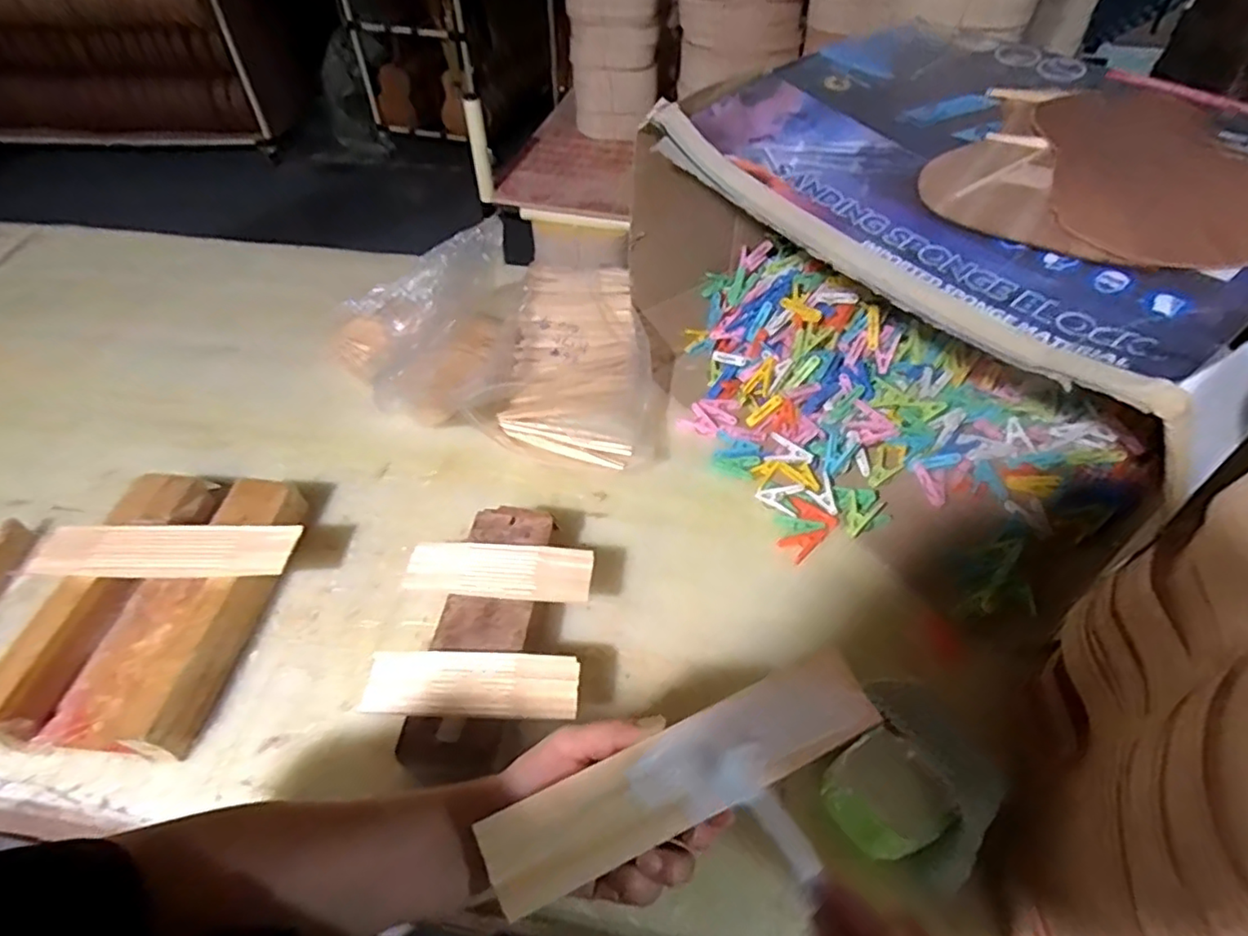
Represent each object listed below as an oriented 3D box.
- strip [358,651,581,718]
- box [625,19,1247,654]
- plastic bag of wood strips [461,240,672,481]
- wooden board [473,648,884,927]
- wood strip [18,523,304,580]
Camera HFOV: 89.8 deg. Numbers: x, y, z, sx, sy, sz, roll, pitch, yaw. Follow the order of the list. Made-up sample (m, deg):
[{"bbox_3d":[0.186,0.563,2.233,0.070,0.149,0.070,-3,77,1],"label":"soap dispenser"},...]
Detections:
[{"bbox_3d":[-0.129,0.181,0.530,0.180,0.013,0.051,2,49,1],"label":"strip"},{"bbox_3d":[0.342,-0.181,0.695,0.470,0.347,0.590,-28,55,-23],"label":"box"},{"bbox_3d":[-0.075,-0.156,0.837,0.245,0.097,0.336,-3,49,-3],"label":"plastic bag of wood strips"},{"bbox_3d":[0.038,0.177,0.365,0.238,0.021,0.049,-20,52,-15],"label":"wooden board"},{"bbox_3d":[-0.461,0.082,0.628,0.263,0.014,0.061,0,55,3],"label":"wood strip"}]

